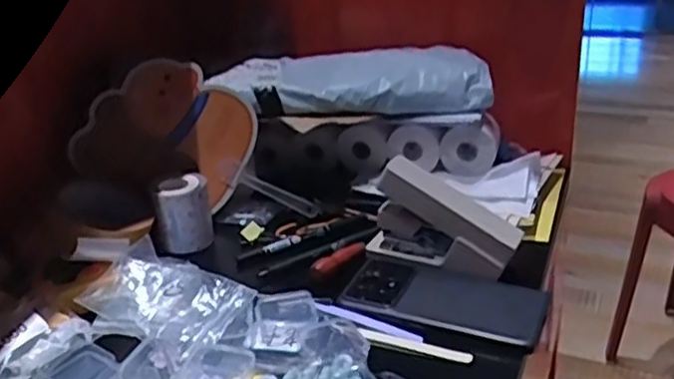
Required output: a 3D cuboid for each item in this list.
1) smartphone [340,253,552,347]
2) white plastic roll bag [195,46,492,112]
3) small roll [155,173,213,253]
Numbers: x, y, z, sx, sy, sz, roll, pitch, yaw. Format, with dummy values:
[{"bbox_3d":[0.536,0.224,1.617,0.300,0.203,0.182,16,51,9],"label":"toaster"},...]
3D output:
[{"bbox_3d":[0.090,0.087,0.568,0.160,0.011,0.077,9,29,23],"label":"smartphone"},{"bbox_3d":[0.017,-0.117,0.736,0.287,0.045,0.115,-3,26,2],"label":"white plastic roll bag"},{"bbox_3d":[-0.149,0.022,0.670,0.047,0.061,0.052,-8,26,-8],"label":"small roll"}]

